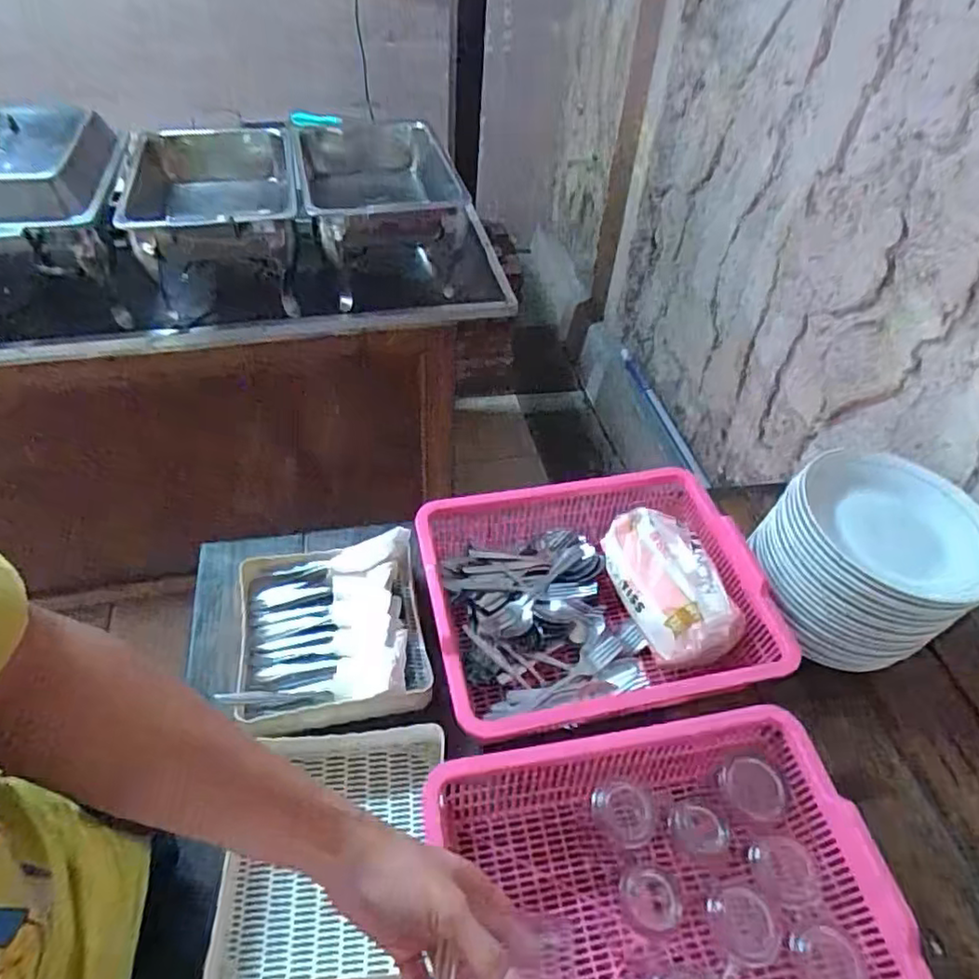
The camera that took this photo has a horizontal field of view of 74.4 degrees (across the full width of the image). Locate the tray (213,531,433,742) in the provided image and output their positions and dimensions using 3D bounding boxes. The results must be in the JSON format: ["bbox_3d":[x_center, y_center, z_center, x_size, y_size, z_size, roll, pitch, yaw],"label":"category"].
[{"bbox_3d":[-0.192,0.160,0.765,0.212,0.078,0.224,-8,50,-11],"label":"tray"}]

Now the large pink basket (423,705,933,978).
[{"bbox_3d":[0.152,0.389,0.578,0.367,0.125,0.305,-6,49,-10],"label":"large pink basket"}]

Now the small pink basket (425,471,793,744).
[{"bbox_3d":[0.137,0.130,0.794,0.373,0.095,0.299,-6,50,-10],"label":"small pink basket"}]

